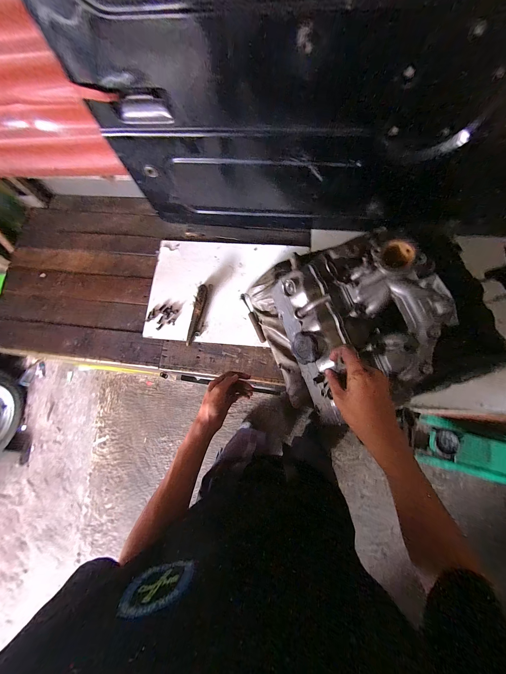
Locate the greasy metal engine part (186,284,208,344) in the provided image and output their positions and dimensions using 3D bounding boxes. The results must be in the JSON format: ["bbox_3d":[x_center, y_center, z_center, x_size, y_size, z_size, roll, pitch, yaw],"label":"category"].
[{"bbox_3d":[-0.183,-0.075,0.789,0.035,0.030,0.200,9,75,5],"label":"greasy metal engine part"}]

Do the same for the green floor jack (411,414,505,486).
[{"bbox_3d":[1.107,0.579,1.172,0.651,0.211,0.238,17,76,7],"label":"green floor jack"}]

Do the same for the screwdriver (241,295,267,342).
[{"bbox_3d":[0.000,-0.062,0.783,0.019,0.019,0.174,-23,75,-4],"label":"screwdriver"}]

